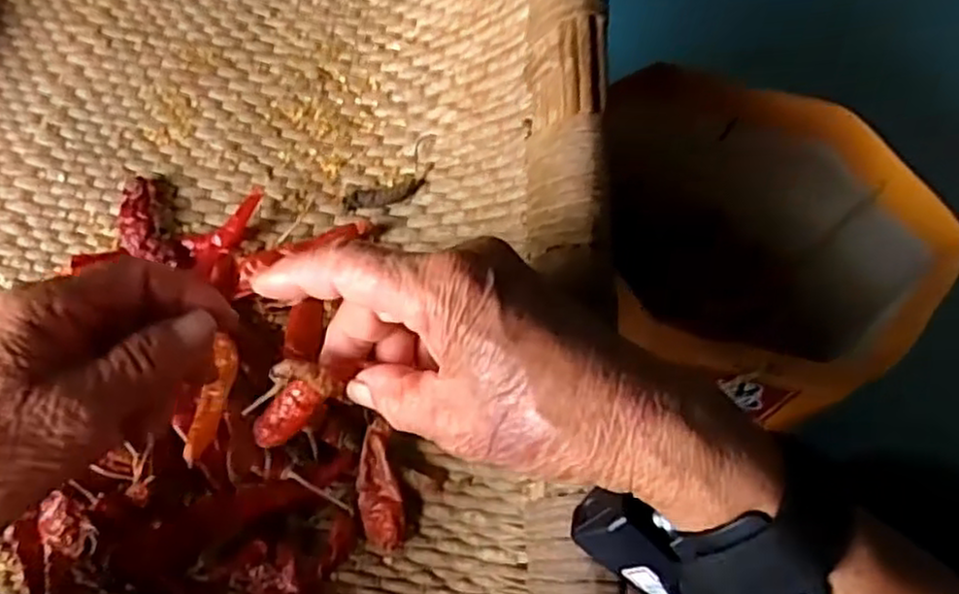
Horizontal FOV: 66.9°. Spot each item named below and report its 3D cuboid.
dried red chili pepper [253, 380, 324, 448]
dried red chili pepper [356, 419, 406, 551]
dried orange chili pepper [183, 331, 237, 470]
[{"bbox_3d":[-0.073,0.045,0.274,0.037,0.009,0.012,-45,67,24],"label":"dried red chili pepper"},{"bbox_3d":[-0.046,0.087,0.335,0.020,0.009,0.056,-7,83,-6],"label":"dried red chili pepper"},{"bbox_3d":[-0.123,0.048,0.335,0.012,0.007,0.060,7,53,1],"label":"dried orange chili pepper"}]

